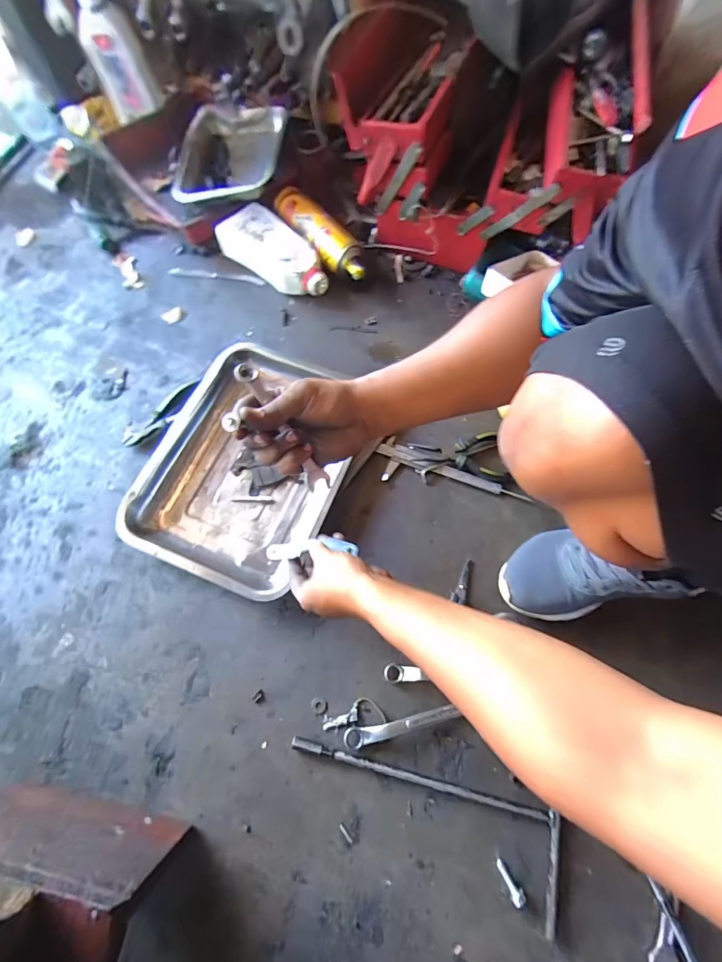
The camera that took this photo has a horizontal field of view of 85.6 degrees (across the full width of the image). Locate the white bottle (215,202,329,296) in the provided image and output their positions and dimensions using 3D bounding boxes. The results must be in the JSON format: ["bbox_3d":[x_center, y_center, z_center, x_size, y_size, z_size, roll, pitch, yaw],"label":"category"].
[{"bbox_3d":[-0.150,-0.413,0.712,0.222,0.060,0.089,36,73,13],"label":"white bottle"}]

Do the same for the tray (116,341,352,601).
[{"bbox_3d":[-0.167,-0.034,0.581,0.273,0.038,0.357,19,70,7],"label":"tray"}]

